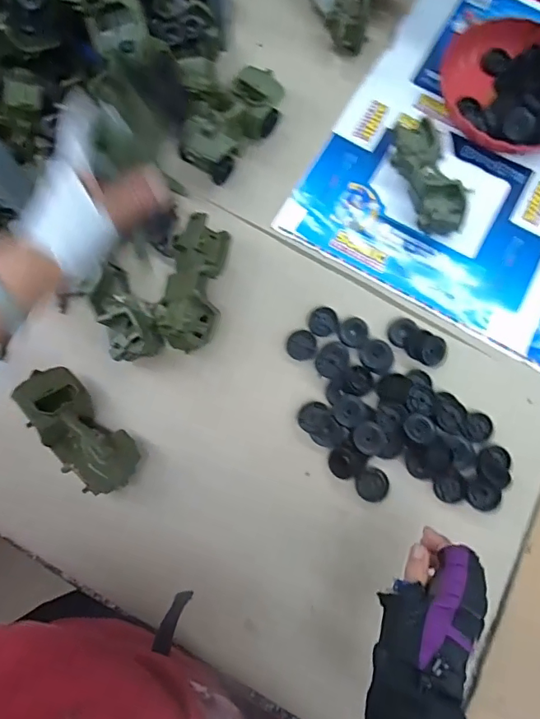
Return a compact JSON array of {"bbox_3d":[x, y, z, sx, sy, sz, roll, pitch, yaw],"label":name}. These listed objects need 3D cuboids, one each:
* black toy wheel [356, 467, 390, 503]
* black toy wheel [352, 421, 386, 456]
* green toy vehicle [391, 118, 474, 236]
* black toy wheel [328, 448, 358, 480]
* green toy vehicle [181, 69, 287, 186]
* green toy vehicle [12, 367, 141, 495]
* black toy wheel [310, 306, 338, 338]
[{"bbox_3d":[0.138,0.167,0.622,0.044,0.014,0.043,0,76,-2],"label":"black toy wheel"},{"bbox_3d":[0.129,0.104,0.611,0.040,0.021,0.042,0,76,-2],"label":"black toy wheel"},{"bbox_3d":[0.232,-0.270,0.697,0.064,0.074,0.179,-12,77,-5],"label":"green toy vehicle"},{"bbox_3d":[0.097,0.136,0.616,0.040,0.014,0.040,-3,82,20],"label":"black toy wheel"},{"bbox_3d":[-0.063,-0.359,0.709,0.094,0.070,0.166,35,78,7],"label":"green toy vehicle"},{"bbox_3d":[-0.242,0.092,0.595,0.179,0.068,0.081,44,79,9],"label":"green toy vehicle"},{"bbox_3d":[0.077,-0.054,0.667,0.040,0.009,0.040,0,76,-2],"label":"black toy wheel"}]

